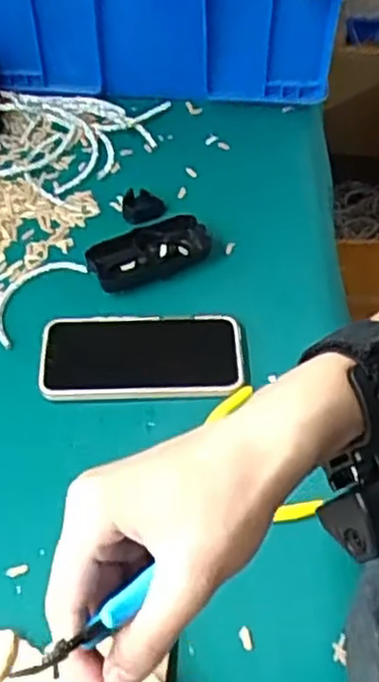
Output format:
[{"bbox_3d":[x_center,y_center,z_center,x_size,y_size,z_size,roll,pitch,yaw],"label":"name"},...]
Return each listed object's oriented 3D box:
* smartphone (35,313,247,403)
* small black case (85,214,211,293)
[{"bbox_3d":[-0.039,0.010,0.611,0.163,0.014,0.079,-3,52,-1],"label":"smartphone"},{"bbox_3d":[-0.036,-0.083,0.676,0.110,0.029,0.042,-21,54,-15],"label":"small black case"}]

